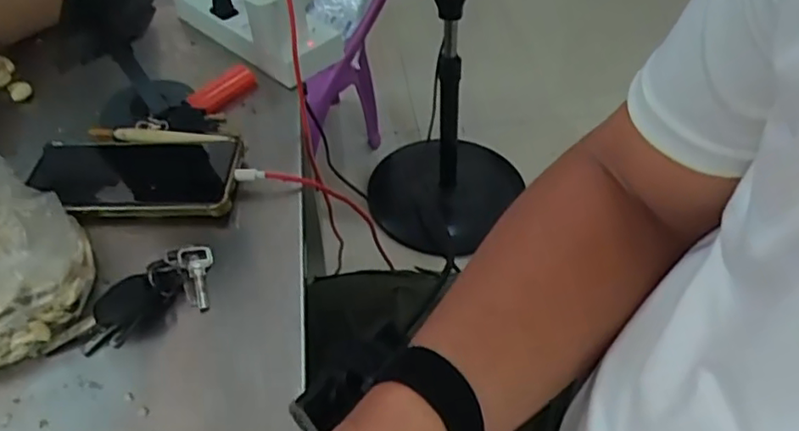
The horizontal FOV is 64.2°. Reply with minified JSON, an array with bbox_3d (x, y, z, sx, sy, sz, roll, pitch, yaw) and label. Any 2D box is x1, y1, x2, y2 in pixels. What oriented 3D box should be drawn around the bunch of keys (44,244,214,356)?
[{"bbox_3d":[-0.178,0.055,0.426,0.112,0.018,0.052,-23,51,-20],"label":"bunch of keys"}]

